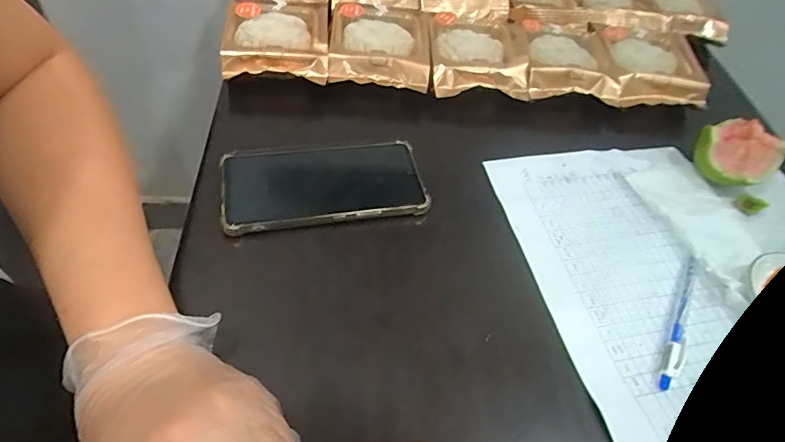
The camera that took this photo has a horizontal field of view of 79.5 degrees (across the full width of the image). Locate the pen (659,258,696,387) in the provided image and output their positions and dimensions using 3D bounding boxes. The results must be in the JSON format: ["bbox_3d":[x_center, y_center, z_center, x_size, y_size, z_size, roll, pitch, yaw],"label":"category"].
[{"bbox_3d":[0.216,0.074,0.349,0.013,0.010,0.121,30,55,15],"label":"pen"}]

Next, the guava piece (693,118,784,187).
[{"bbox_3d":[0.311,-0.060,0.432,0.047,0.057,0.066,-29,62,-26],"label":"guava piece"}]

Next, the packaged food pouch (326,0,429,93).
[{"bbox_3d":[-0.015,-0.188,0.490,0.098,0.028,0.125,2,53,-6],"label":"packaged food pouch"}]

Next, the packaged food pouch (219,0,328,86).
[{"bbox_3d":[-0.117,-0.194,0.477,0.098,0.024,0.143,0,53,-8],"label":"packaged food pouch"}]

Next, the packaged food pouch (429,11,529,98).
[{"bbox_3d":[0.089,-0.179,0.492,0.099,0.023,0.110,5,53,-4],"label":"packaged food pouch"}]

